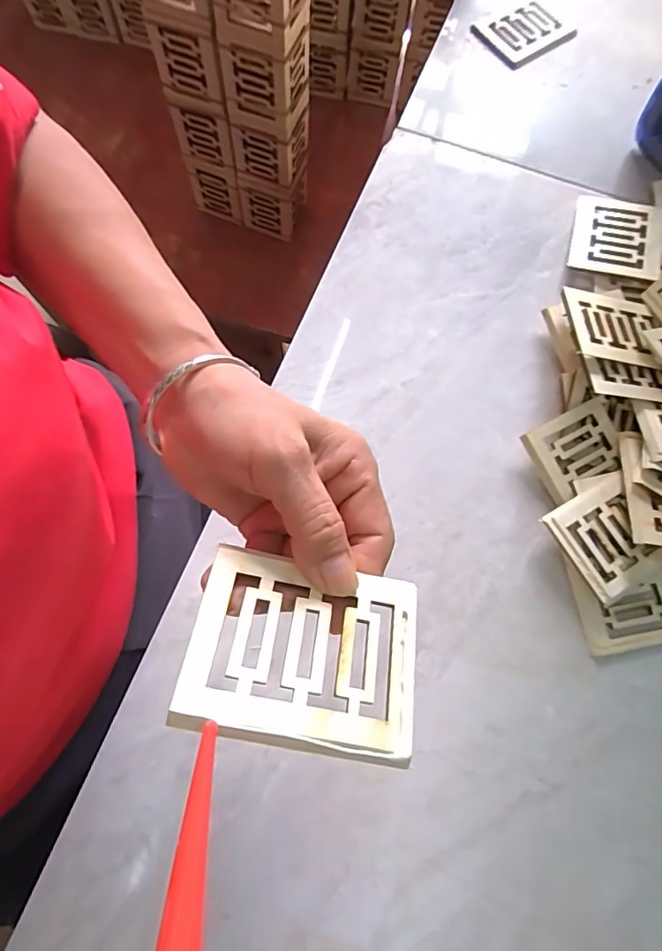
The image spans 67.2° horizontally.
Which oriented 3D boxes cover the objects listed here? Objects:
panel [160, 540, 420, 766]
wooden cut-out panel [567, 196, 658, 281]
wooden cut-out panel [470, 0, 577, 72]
[{"bbox_3d":[-0.009,0.062,0.180,0.081,0.004,0.065,13,53,-6],"label":"panel"},{"bbox_3d":[0.231,-0.194,0.405,0.066,0.005,0.076,13,71,11],"label":"wooden cut-out panel"},{"bbox_3d":[0.187,-0.425,0.475,0.081,0.012,0.064,-32,77,-10],"label":"wooden cut-out panel"}]

